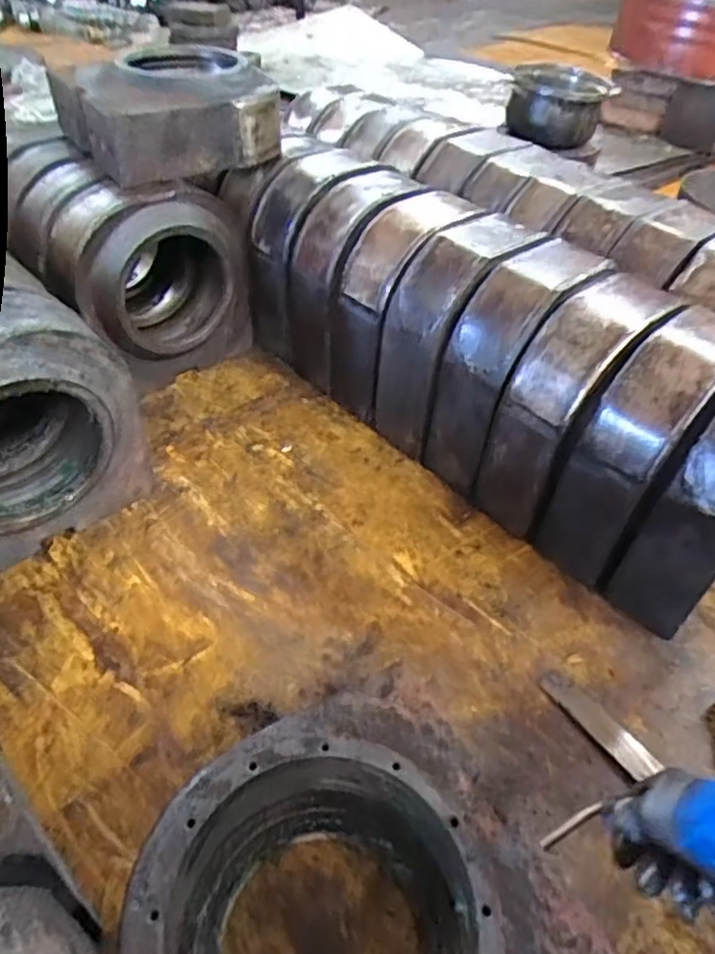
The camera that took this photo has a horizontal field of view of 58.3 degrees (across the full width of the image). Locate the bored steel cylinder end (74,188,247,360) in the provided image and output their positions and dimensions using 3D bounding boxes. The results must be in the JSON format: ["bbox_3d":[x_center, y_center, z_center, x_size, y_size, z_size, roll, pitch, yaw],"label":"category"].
[{"bbox_3d":[-0.307,-0.304,0.990,0.113,0.249,0.261,34,51,28],"label":"bored steel cylinder end"}]

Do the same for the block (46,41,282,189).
[{"bbox_3d":[-0.286,-0.564,0.986,0.263,0.113,0.253,-27,53,-28],"label":"block"}]

